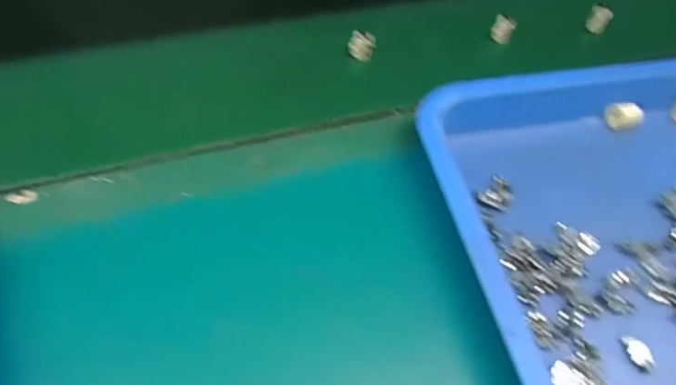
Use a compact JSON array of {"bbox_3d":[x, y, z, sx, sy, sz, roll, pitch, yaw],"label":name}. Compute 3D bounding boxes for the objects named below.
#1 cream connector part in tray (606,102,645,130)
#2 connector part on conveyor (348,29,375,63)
[{"bbox_3d":[0.243,-0.066,0.458,0.024,0.016,0.018,-1,54,-6],"label":"cream connector part in tray"},{"bbox_3d":[0.021,-0.133,0.490,0.023,0.021,0.015,13,54,4],"label":"connector part on conveyor"}]

